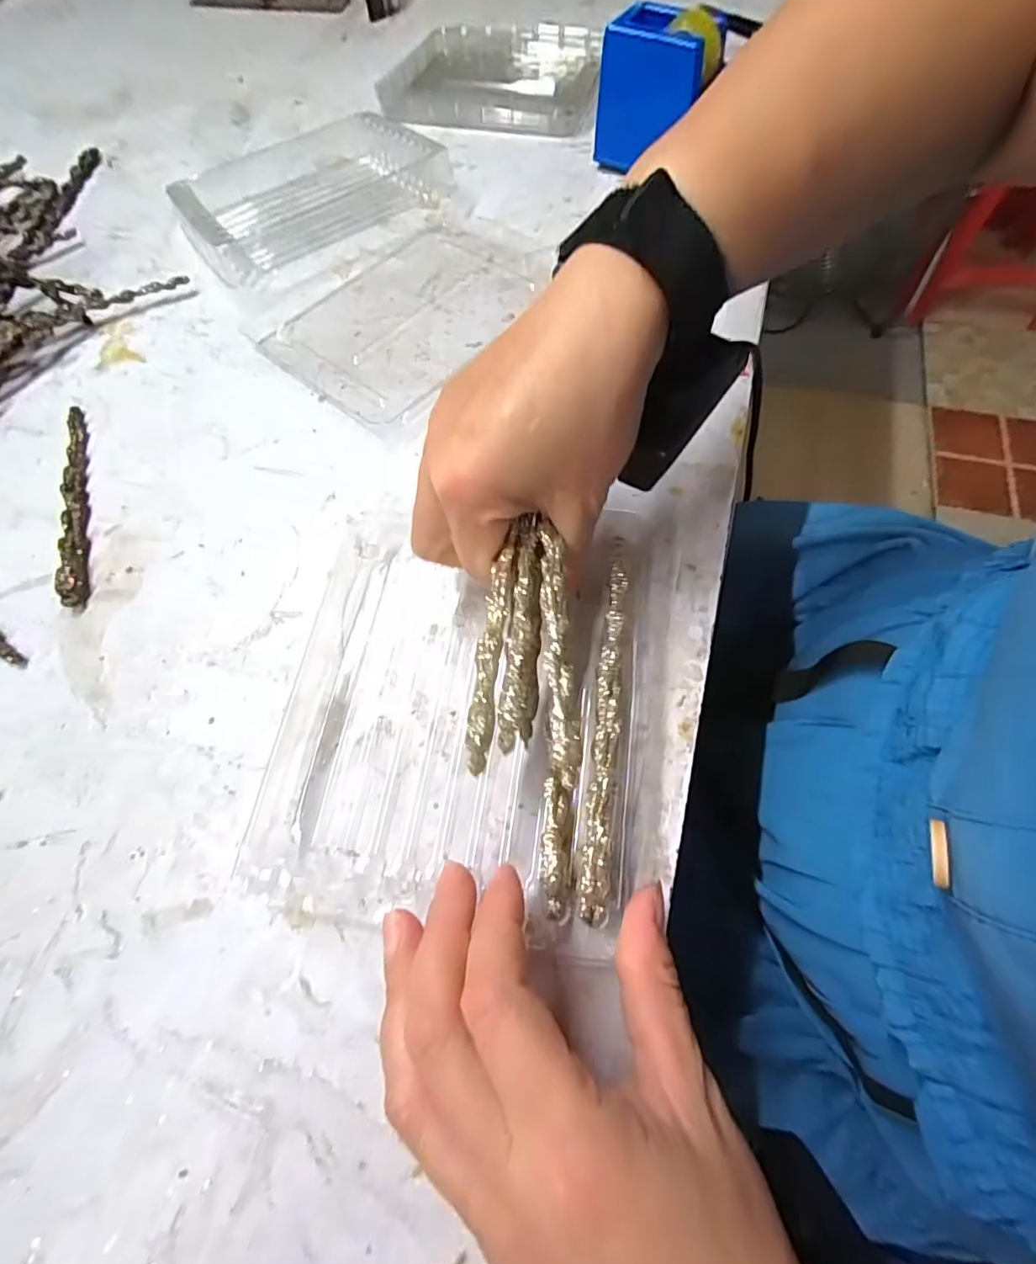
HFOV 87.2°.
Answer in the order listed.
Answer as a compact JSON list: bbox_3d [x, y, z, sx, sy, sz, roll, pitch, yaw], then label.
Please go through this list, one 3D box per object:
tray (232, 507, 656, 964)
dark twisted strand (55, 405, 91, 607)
[{"bbox_3d":[-0.026,0.020,0.235,0.152,0.030,0.189,6,63,5],"label":"tray"},{"bbox_3d":[-0.248,-0.076,0.304,0.011,0.009,0.148,-20,65,-6],"label":"dark twisted strand"}]

